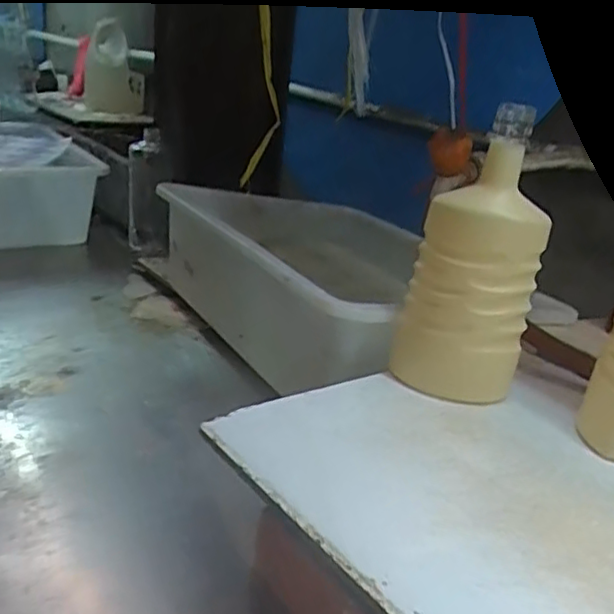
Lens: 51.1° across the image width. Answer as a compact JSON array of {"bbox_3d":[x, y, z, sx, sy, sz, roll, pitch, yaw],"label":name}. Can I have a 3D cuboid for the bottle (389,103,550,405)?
[{"bbox_3d":[0.146,-0.034,0.564,0.085,0.243,0.084,-3,23,-28],"label":"bottle"}]

